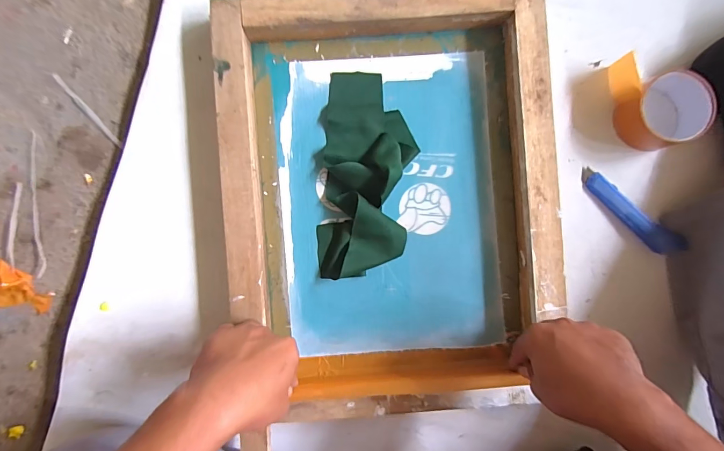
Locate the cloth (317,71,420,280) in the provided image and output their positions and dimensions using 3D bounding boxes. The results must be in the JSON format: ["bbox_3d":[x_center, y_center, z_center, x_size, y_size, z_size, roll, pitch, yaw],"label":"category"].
[{"bbox_3d":[0.005,-0.060,0.448,0.110,0.036,0.250,5,90,-1],"label":"cloth"}]

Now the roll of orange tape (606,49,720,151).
[{"bbox_3d":[0.352,-0.148,0.452,0.084,0.047,0.111,-10,90,-1],"label":"roll of orange tape"}]

